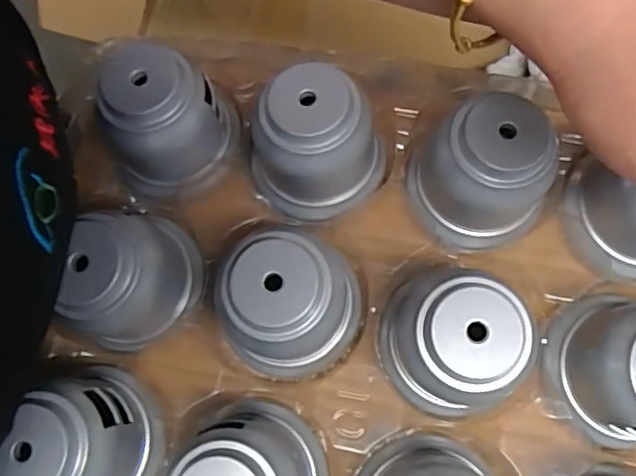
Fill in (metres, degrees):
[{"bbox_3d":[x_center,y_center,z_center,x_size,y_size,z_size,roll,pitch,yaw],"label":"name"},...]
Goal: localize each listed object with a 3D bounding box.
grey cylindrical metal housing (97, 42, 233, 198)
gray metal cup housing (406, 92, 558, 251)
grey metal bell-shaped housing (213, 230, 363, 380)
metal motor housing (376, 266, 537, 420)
[{"bbox_3d":[-0.095,-0.074,0.385,0.068,0.074,0.068,6,75,5],"label":"grey cylindrical metal housing"},{"bbox_3d":[0.100,-0.046,0.373,0.085,0.082,0.089,18,77,8],"label":"gray metal cup housing"},{"bbox_3d":[-0.016,0.038,0.351,0.084,0.077,0.078,-3,75,3],"label":"grey metal bell-shaped housing"},{"bbox_3d":[0.072,0.058,0.341,0.074,0.085,0.078,17,77,8],"label":"metal motor housing"}]

